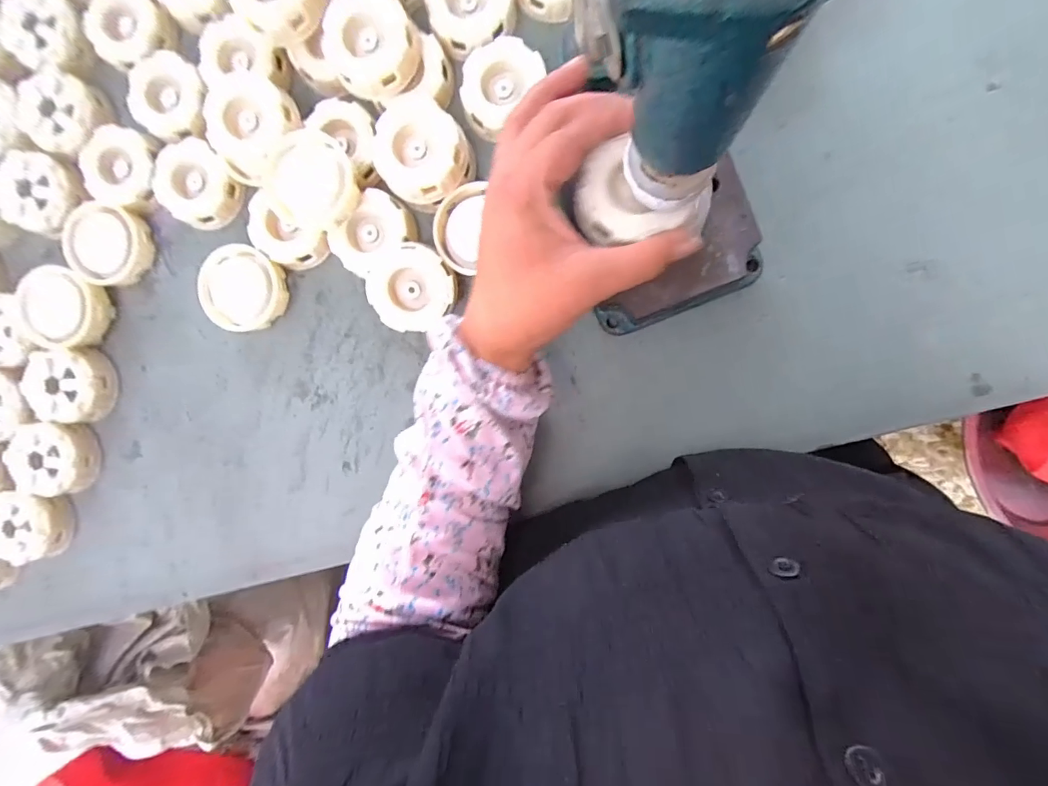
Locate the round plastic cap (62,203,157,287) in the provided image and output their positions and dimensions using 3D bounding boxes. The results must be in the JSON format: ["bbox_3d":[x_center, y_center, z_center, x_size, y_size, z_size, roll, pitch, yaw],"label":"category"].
[{"bbox_3d":[-0.342,-0.121,0.379,0.065,0.020,0.061,1,96,7],"label":"round plastic cap"}]

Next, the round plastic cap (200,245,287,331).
[{"bbox_3d":[-0.218,-0.080,0.360,0.063,0.025,0.063,1,94,8],"label":"round plastic cap"}]

